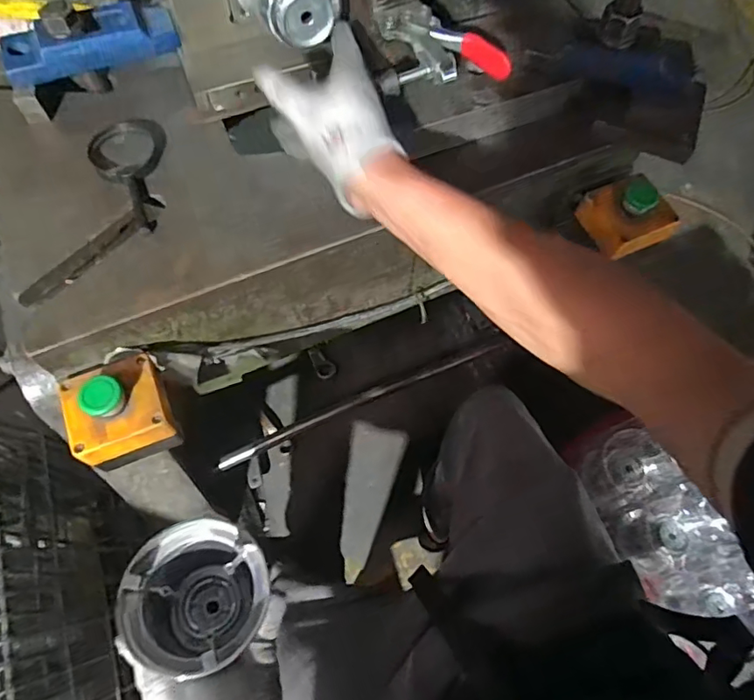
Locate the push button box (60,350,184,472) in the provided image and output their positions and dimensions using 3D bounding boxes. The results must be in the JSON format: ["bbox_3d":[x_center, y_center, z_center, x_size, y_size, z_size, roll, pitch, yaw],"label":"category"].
[{"bbox_3d":[-0.227,0.053,0.465,0.080,0.073,0.086,-18,69,-10],"label":"push button box"}]

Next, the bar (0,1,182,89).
[{"bbox_3d":[-0.276,-0.299,0.506,0.157,0.030,0.059,-20,70,-10],"label":"bar"}]

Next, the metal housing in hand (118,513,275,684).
[{"bbox_3d":[-0.121,0.169,0.372,0.089,0.077,0.089,1,67,-2],"label":"metal housing in hand"}]

